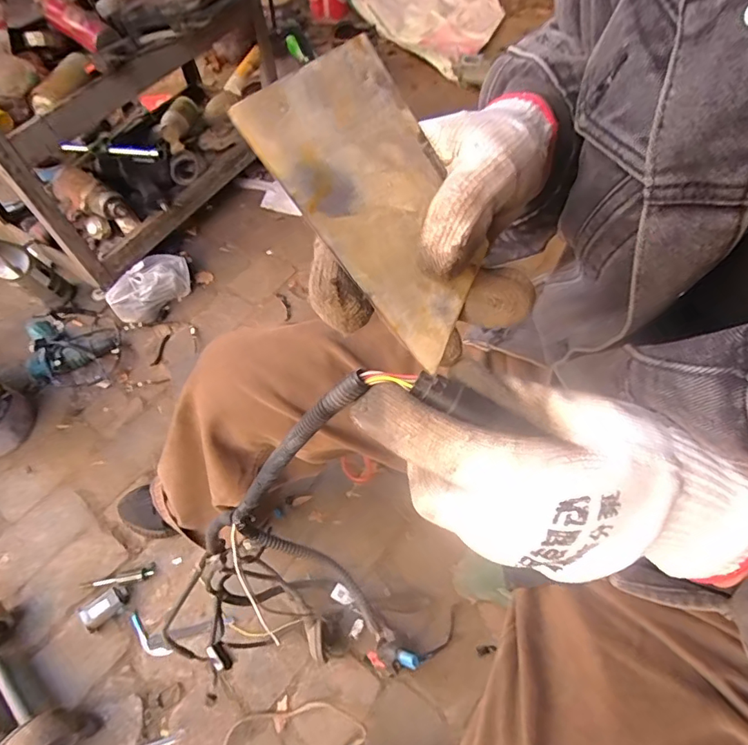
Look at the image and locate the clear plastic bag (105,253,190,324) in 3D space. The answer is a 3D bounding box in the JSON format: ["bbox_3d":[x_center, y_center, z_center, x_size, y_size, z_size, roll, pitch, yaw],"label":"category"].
[{"bbox_3d":[-0.504,-0.194,1.110,0.077,0.097,0.194,33,66,19],"label":"clear plastic bag"}]

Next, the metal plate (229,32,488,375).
[{"bbox_3d":[0.006,-0.071,0.201,0.071,0.004,0.115,-47,109,-25],"label":"metal plate"}]

